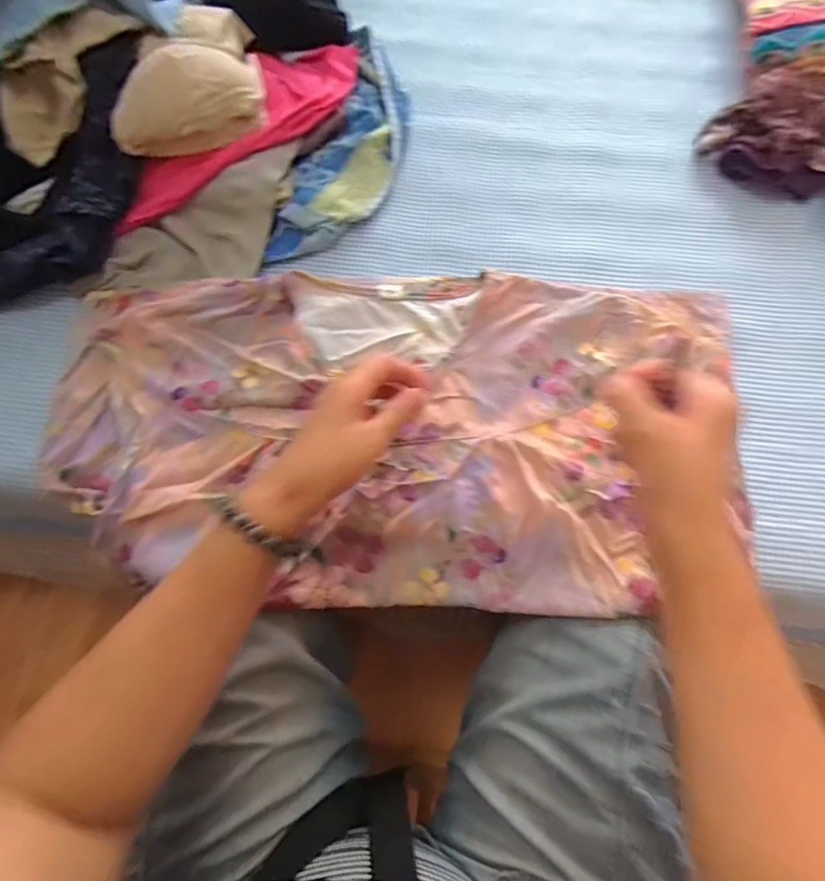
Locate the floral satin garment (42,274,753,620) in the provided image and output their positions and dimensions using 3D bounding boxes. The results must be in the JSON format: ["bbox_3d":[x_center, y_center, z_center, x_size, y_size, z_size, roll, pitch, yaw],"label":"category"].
[{"bbox_3d":[-0.015,-0.009,0.443,0.573,0.042,0.290,2,73,1],"label":"floral satin garment"}]

